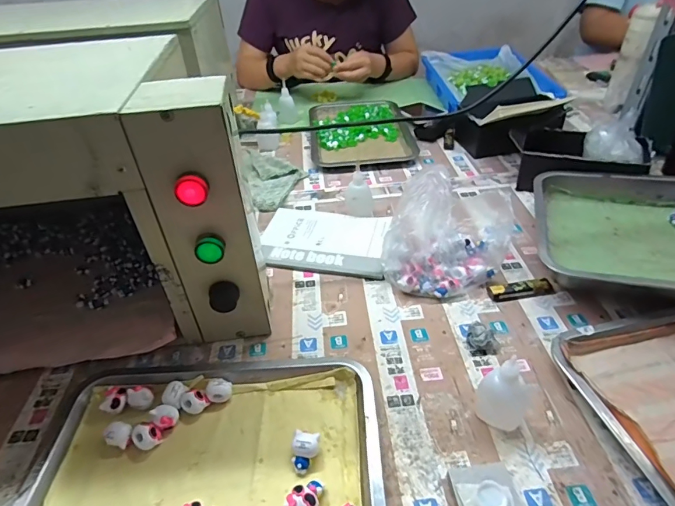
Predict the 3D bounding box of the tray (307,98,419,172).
[{"bbox_3d":[0.046,-0.276,0.951,0.208,0.036,0.310,-6,40,-2],"label":"tray"}]

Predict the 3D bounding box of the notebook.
[{"bbox_3d":[-0.019,-0.023,0.653,0.190,0.017,0.142,5,39,10],"label":"notebook"}]

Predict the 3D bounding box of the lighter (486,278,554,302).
[{"bbox_3d":[0.236,0.047,0.553,0.081,0.013,0.023,-6,40,-2],"label":"lighter"}]

